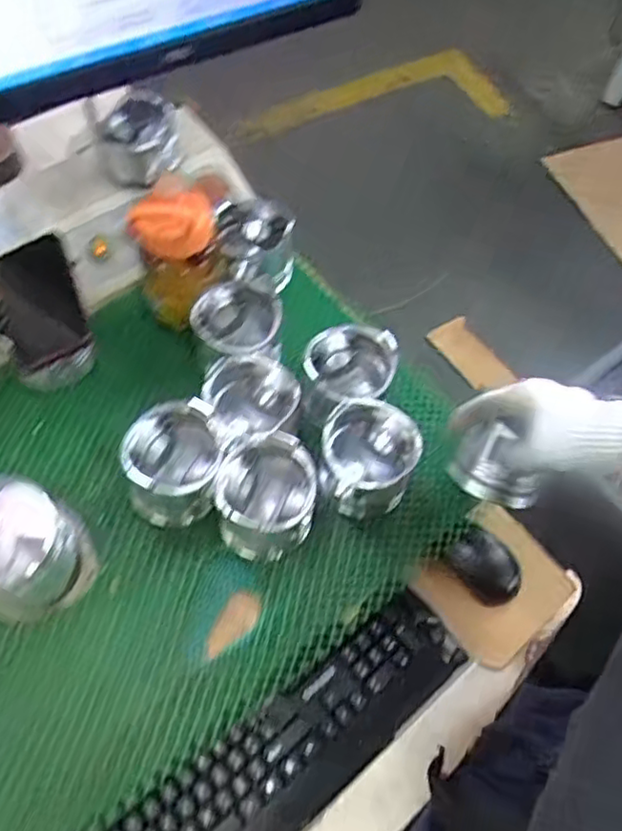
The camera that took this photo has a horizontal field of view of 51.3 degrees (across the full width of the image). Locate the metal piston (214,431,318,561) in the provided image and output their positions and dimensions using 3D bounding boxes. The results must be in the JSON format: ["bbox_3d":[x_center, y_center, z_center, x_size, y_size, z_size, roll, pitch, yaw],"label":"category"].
[{"bbox_3d":[-0.042,0.077,0.607,0.087,0.086,0.092,2,61,-3],"label":"metal piston"}]

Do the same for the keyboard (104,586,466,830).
[{"bbox_3d":[-0.049,0.340,0.610,0.467,0.035,0.113,-36,69,-20],"label":"keyboard"}]

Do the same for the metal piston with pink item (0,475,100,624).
[{"bbox_3d":[-0.254,0.114,0.562,0.101,0.112,0.099,2,61,-3],"label":"metal piston with pink item"}]

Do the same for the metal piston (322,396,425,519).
[{"bbox_3d":[0.055,0.045,0.635,0.094,0.077,0.089,23,62,9],"label":"metal piston"}]

